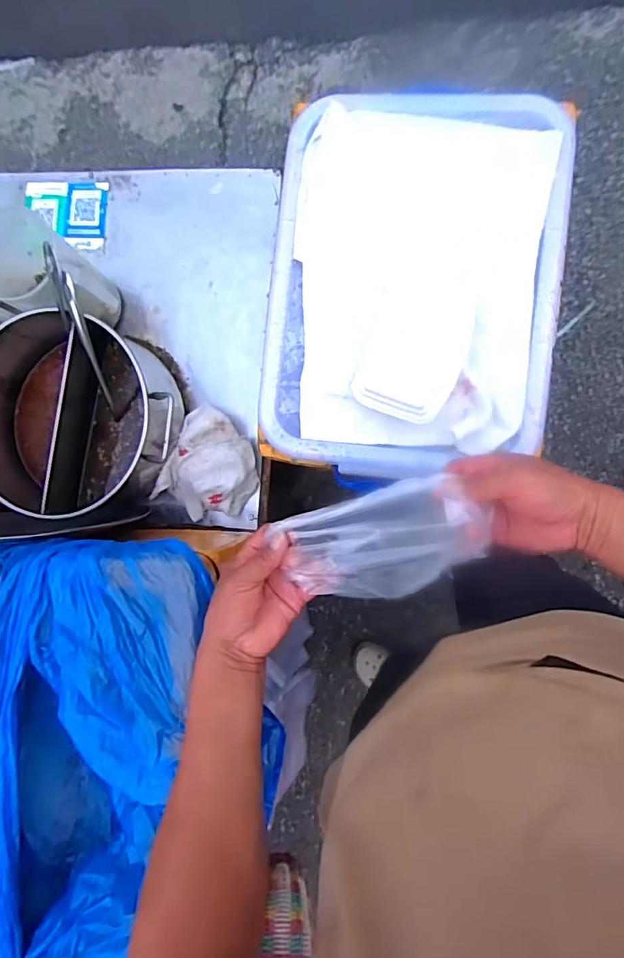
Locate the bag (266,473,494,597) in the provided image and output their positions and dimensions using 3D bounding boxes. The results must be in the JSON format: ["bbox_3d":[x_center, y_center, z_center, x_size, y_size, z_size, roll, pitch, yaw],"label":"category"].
[{"bbox_3d":[0.069,0.059,0.468,0.175,0.034,0.097,-18,83,6],"label":"bag"}]

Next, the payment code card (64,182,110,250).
[{"bbox_3d":[-0.406,-0.471,0.903,0.080,0.007,0.120,5,89,11],"label":"payment code card"}]

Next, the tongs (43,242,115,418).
[{"bbox_3d":[-0.339,-0.207,0.736,0.038,0.259,0.026,4,45,8],"label":"tongs"}]

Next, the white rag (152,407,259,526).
[{"bbox_3d":[-0.161,-0.021,0.815,0.145,0.062,0.176,21,91,8],"label":"white rag"}]

